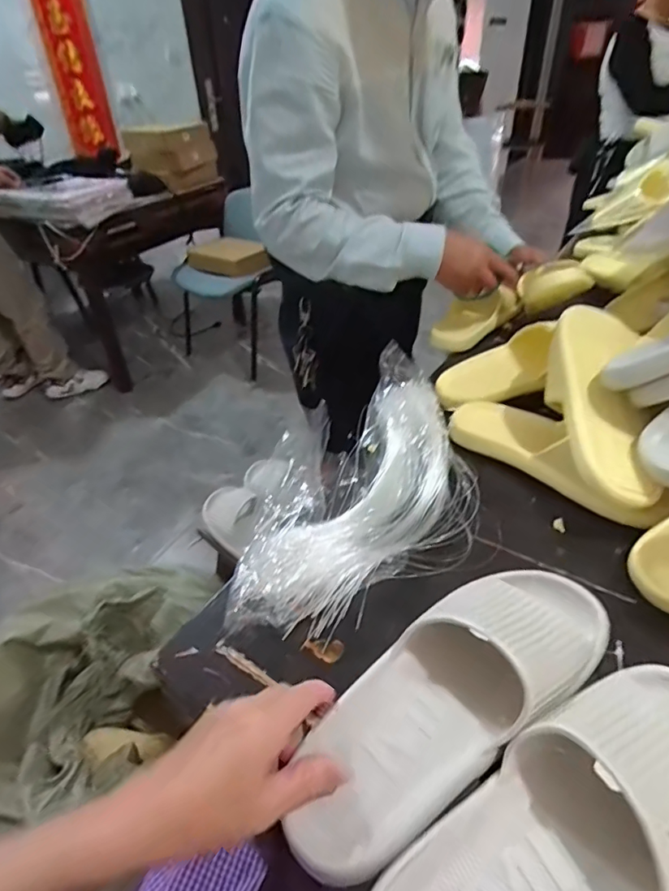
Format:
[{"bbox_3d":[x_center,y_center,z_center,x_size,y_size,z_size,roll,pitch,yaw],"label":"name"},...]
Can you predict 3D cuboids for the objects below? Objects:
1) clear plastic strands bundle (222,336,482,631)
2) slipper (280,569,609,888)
[{"bbox_3d":[0.044,0.023,0.539,0.208,0.060,0.387,4,40,10],"label":"clear plastic strands bundle"},{"bbox_3d":[0.081,0.165,0.341,0.264,0.061,0.103,-31,46,-25],"label":"slipper"}]

